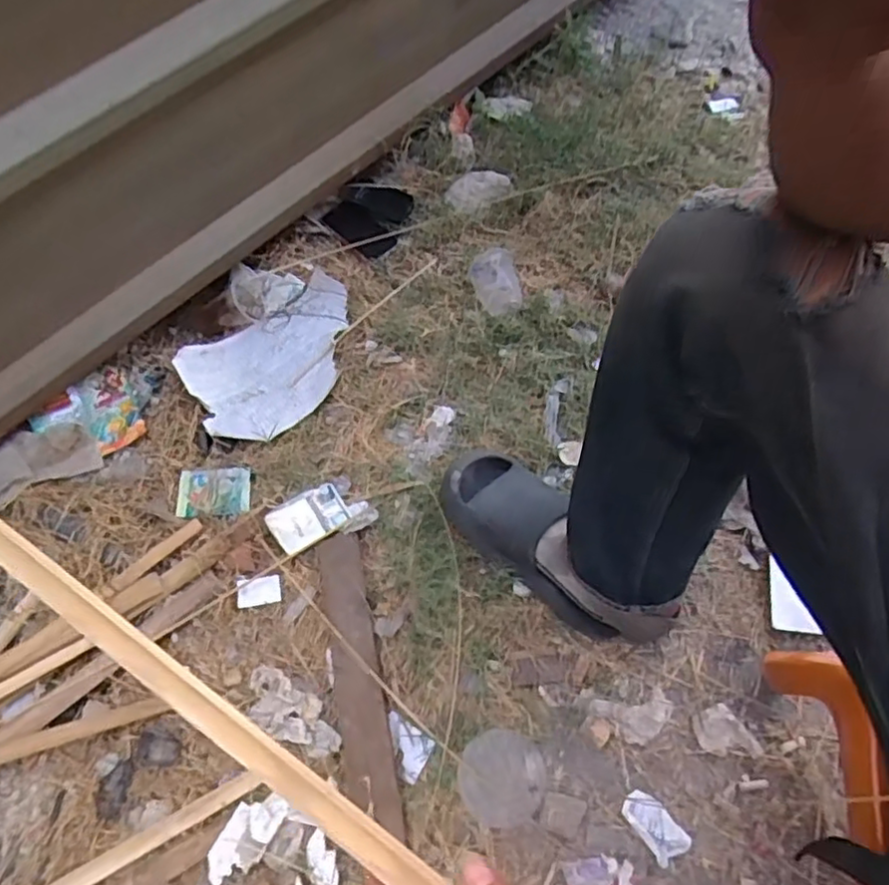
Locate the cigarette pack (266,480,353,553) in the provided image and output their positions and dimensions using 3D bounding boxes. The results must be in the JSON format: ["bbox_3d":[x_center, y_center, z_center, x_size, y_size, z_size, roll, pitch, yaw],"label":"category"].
[{"bbox_3d":[-0.175,0.096,0.855,0.097,0.017,0.064,-29,66,-18],"label":"cigarette pack"}]

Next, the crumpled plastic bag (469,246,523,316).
[{"bbox_3d":[0.077,-0.241,1.001,0.072,0.026,0.123,-7,66,-1],"label":"crumpled plastic bag"}]

